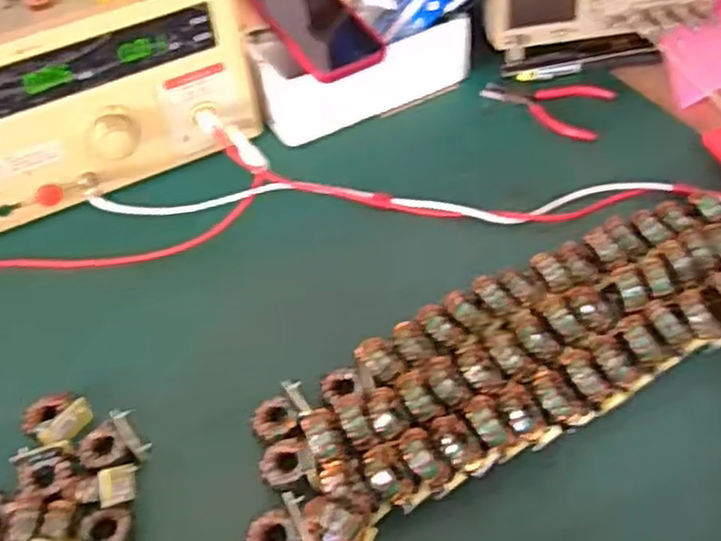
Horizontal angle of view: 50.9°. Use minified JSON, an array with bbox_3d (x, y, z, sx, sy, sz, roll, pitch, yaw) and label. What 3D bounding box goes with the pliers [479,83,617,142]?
[{"bbox_3d":[0.182,-0.168,0.754,0.123,0.014,0.073,20,52,22],"label":"pliers"}]

